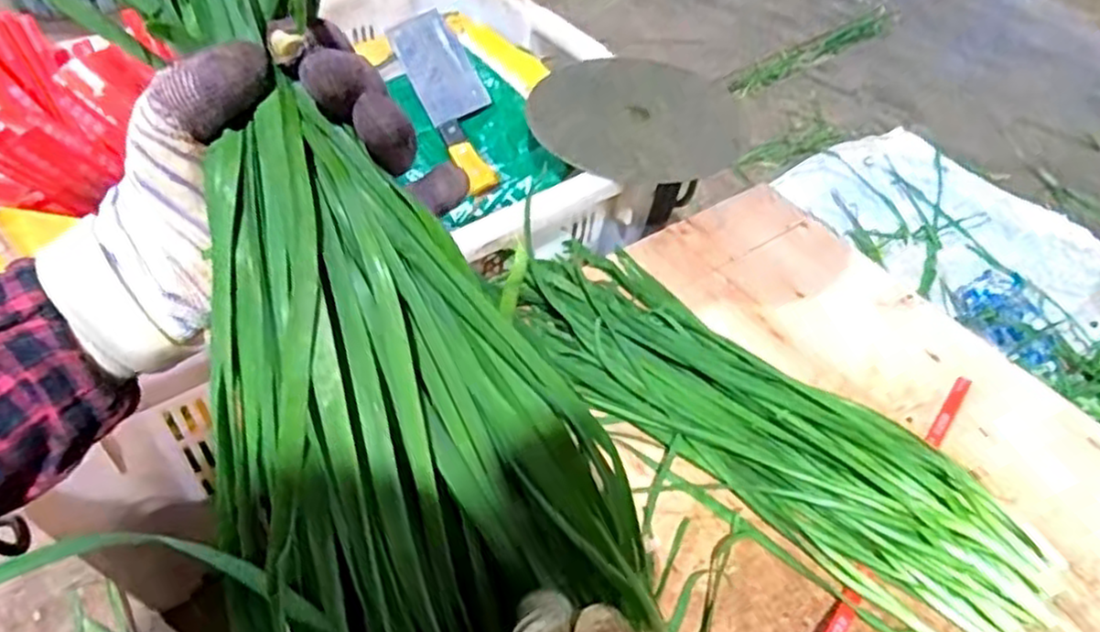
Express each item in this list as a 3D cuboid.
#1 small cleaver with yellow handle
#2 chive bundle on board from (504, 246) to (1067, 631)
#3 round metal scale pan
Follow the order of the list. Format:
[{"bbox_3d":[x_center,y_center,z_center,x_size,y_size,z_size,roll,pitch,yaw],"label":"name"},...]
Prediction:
[{"bbox_3d":[-0.105,-0.229,0.760,0.071,0.018,0.246,-14,66,-17],"label":"small cleaver with yellow handle"},{"bbox_3d":[0.154,0.077,0.555,0.175,0.045,0.448,-33,58,-30],"label":"chive bundle on board"},{"bbox_3d":[0.084,-0.197,0.698,0.202,0.015,0.213,2,48,-3],"label":"round metal scale pan"}]

